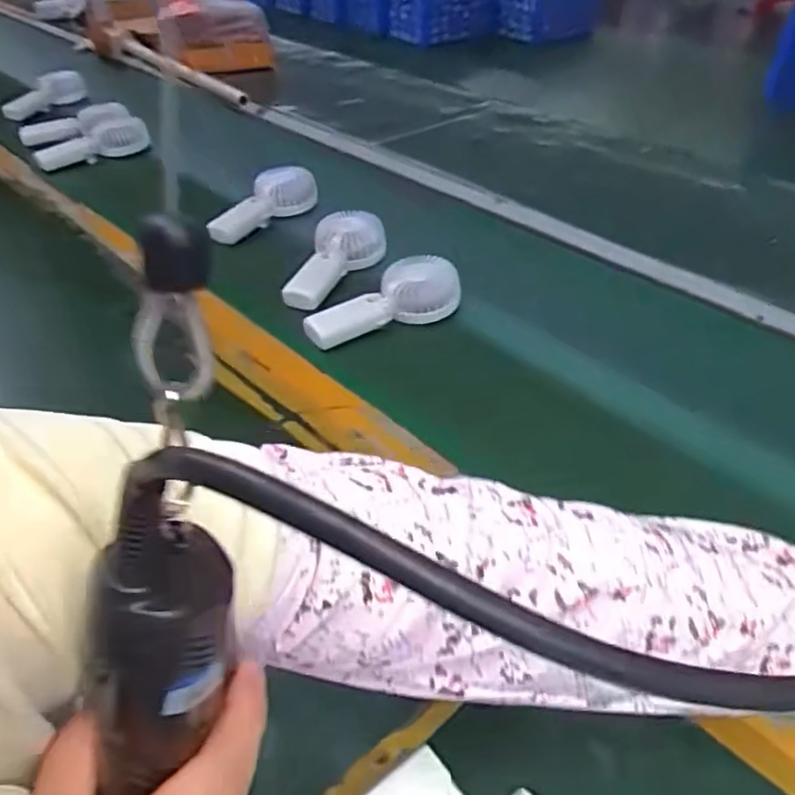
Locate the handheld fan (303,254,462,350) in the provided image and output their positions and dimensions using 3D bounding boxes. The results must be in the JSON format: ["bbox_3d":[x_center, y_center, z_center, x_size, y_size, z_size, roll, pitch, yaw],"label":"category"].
[{"bbox_3d":[-0.018,-0.106,0.752,0.179,0.047,0.075,-23,43,-7],"label":"handheld fan"}]

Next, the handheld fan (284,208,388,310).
[{"bbox_3d":[-0.081,-0.172,0.832,0.083,0.037,0.166,30,72,30],"label":"handheld fan"}]

